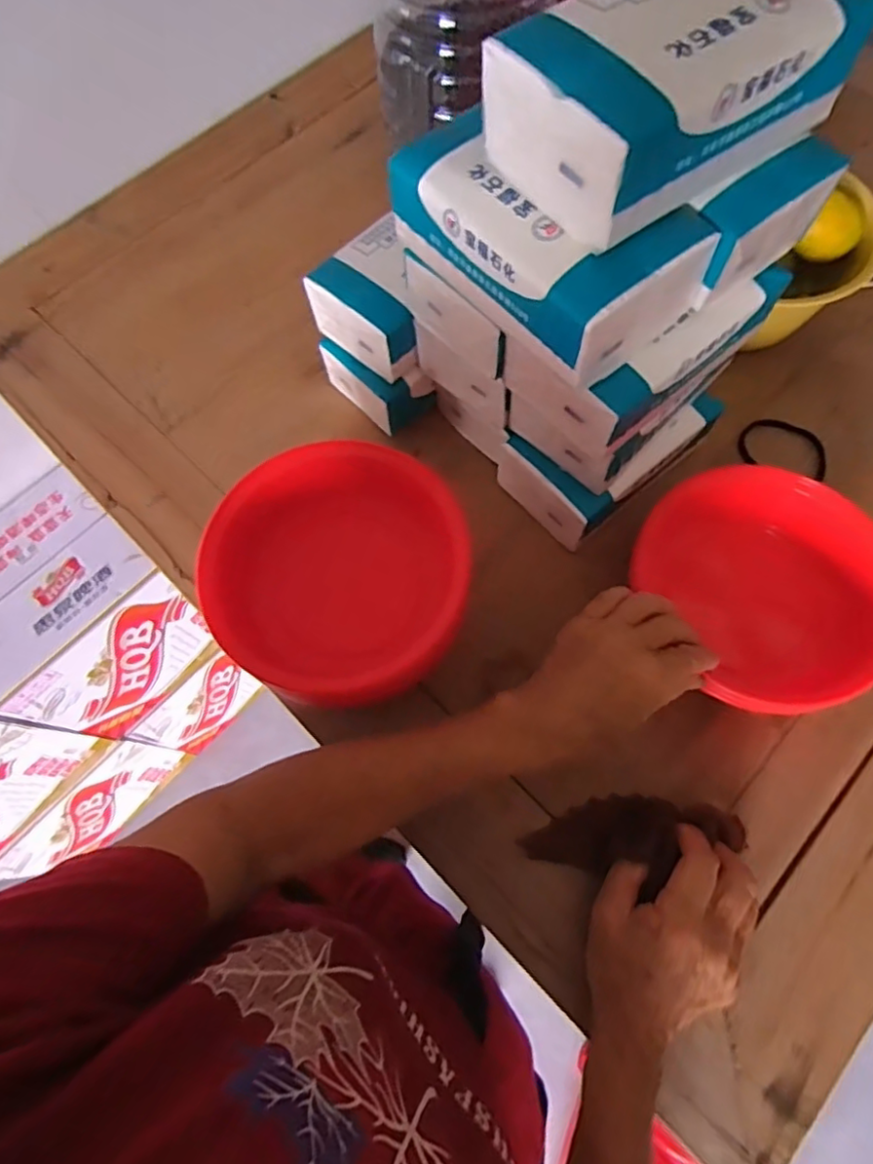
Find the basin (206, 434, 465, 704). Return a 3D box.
[{"bbox_3d":[-0.064,-0.006,0.414,0.161,0.063,0.177,-1,69,3],"label":"basin"}]

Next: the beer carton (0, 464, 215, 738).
[{"bbox_3d":[-0.529,0.047,0.906,0.233,0.277,0.241,42,77,16],"label":"beer carton"}]

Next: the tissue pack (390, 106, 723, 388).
[{"bbox_3d":[0.056,-0.190,0.332,0.089,0.057,0.158,-38,72,-11],"label":"tissue pack"}]

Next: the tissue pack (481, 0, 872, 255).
[{"bbox_3d":[0.111,-0.232,0.283,0.154,0.057,0.086,-33,71,-9],"label":"tissue pack"}]

